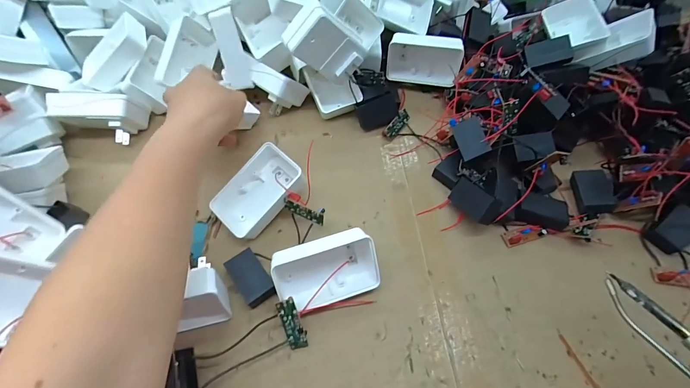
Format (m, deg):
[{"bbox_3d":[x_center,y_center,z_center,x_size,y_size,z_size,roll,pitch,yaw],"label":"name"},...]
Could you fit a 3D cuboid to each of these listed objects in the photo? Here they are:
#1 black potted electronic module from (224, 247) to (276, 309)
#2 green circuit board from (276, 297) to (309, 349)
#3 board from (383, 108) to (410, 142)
[{"bbox_3d":[-0.087,0.077,0.315,0.028,0.015,0.050,-32,65,-19],"label":"black potted electronic module"},{"bbox_3d":[-0.045,0.111,0.289,0.015,0.006,0.044,-19,97,-10],"label":"green circuit board"},{"bbox_3d":[0.064,-0.086,0.422,0.017,0.005,0.045,44,74,-18],"label":"board"}]

